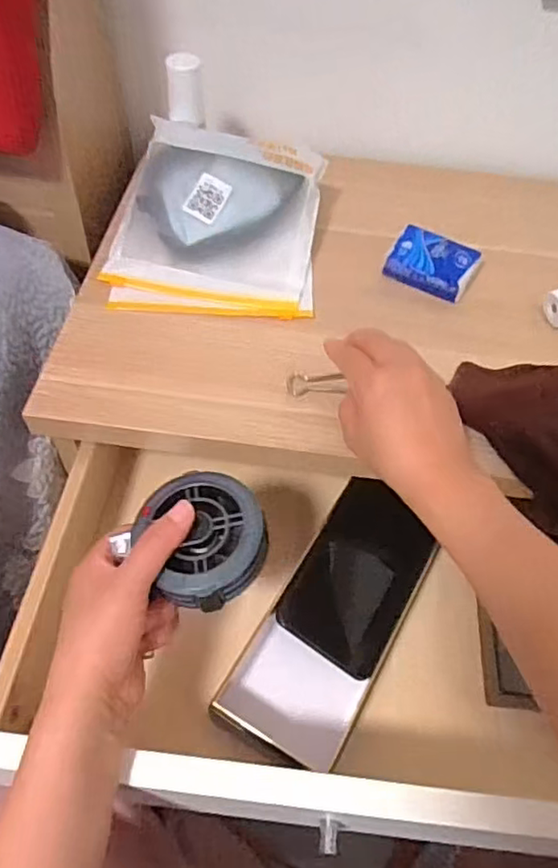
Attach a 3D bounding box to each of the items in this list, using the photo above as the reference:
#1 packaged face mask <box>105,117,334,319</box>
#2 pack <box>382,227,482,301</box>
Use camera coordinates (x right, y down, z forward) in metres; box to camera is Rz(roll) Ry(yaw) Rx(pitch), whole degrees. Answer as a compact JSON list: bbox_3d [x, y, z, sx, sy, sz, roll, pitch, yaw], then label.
[{"bbox_3d":[-0.056,-0.189,0.555,0.179,0.027,0.167,5,92,-5],"label":"packaged face mask"},{"bbox_3d":[0.139,-0.155,0.569,0.074,0.029,0.055,25,56,13],"label":"pack"}]

